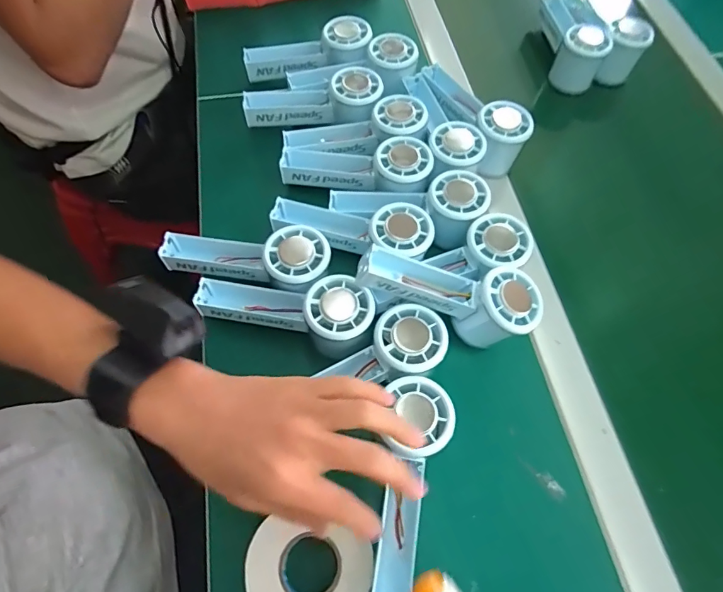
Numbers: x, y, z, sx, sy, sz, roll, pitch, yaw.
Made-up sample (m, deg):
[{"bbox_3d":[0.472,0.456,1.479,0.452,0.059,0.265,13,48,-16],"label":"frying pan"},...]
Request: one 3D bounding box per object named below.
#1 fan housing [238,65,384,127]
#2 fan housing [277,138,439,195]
[{"bbox_3d":[-0.053,-0.216,0.500,0.152,0.039,0.059,-7,63,9],"label":"fan housing"},{"bbox_3d":[-0.005,-0.130,0.458,0.149,0.030,0.053,2,62,14],"label":"fan housing"}]

